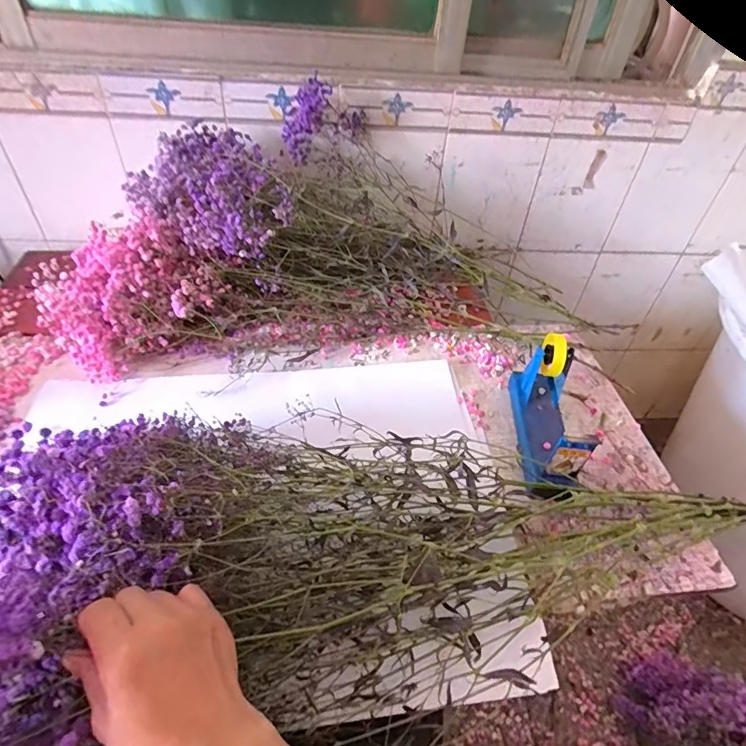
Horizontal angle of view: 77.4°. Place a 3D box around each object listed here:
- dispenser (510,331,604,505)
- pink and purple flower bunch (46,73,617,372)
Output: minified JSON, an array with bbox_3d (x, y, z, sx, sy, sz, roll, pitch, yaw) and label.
[{"bbox_3d":[0.236,0.047,0.622,0.067,0.132,0.205,8,45,4],"label":"dispenser"},{"bbox_3d":[-0.094,-0.233,0.790,0.863,0.244,0.364,-7,46,-11],"label":"pink and purple flower bunch"}]

